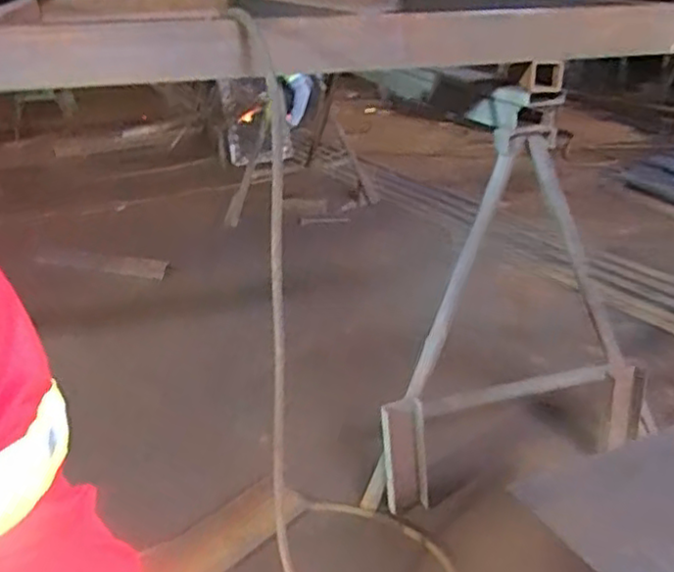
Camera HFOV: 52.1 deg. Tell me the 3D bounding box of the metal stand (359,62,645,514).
[{"bbox_3d":[0.361,0.045,1.401,0.618,0.894,0.149,-3,24,-2],"label":"metal stand"}]

